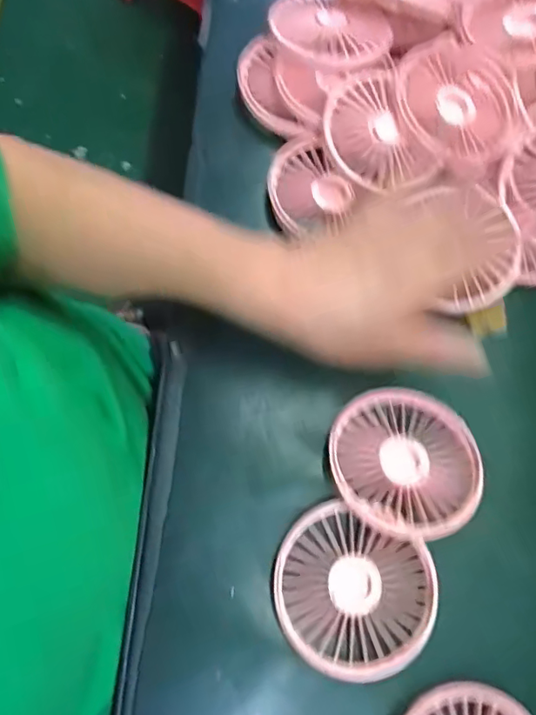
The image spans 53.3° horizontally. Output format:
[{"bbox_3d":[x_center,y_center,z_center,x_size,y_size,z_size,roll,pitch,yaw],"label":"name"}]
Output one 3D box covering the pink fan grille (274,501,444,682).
[{"bbox_3d":[0.047,0.132,0.299,0.087,0.010,0.079,28,73,3],"label":"pink fan grille"}]

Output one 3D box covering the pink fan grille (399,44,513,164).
[{"bbox_3d":[0.132,-0.177,0.370,0.081,0.015,0.084,1,73,-5],"label":"pink fan grille"}]

